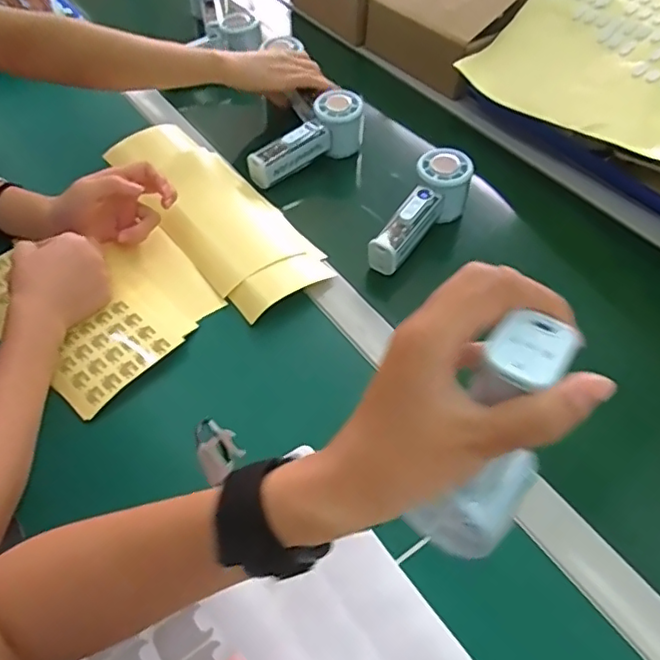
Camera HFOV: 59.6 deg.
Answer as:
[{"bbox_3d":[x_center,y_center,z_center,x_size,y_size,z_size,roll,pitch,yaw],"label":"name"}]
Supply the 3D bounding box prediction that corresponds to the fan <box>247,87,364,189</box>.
[{"bbox_3d":[-0.026,-0.218,0.671,0.050,0.058,0.151,38,62,25],"label":"fan"}]

